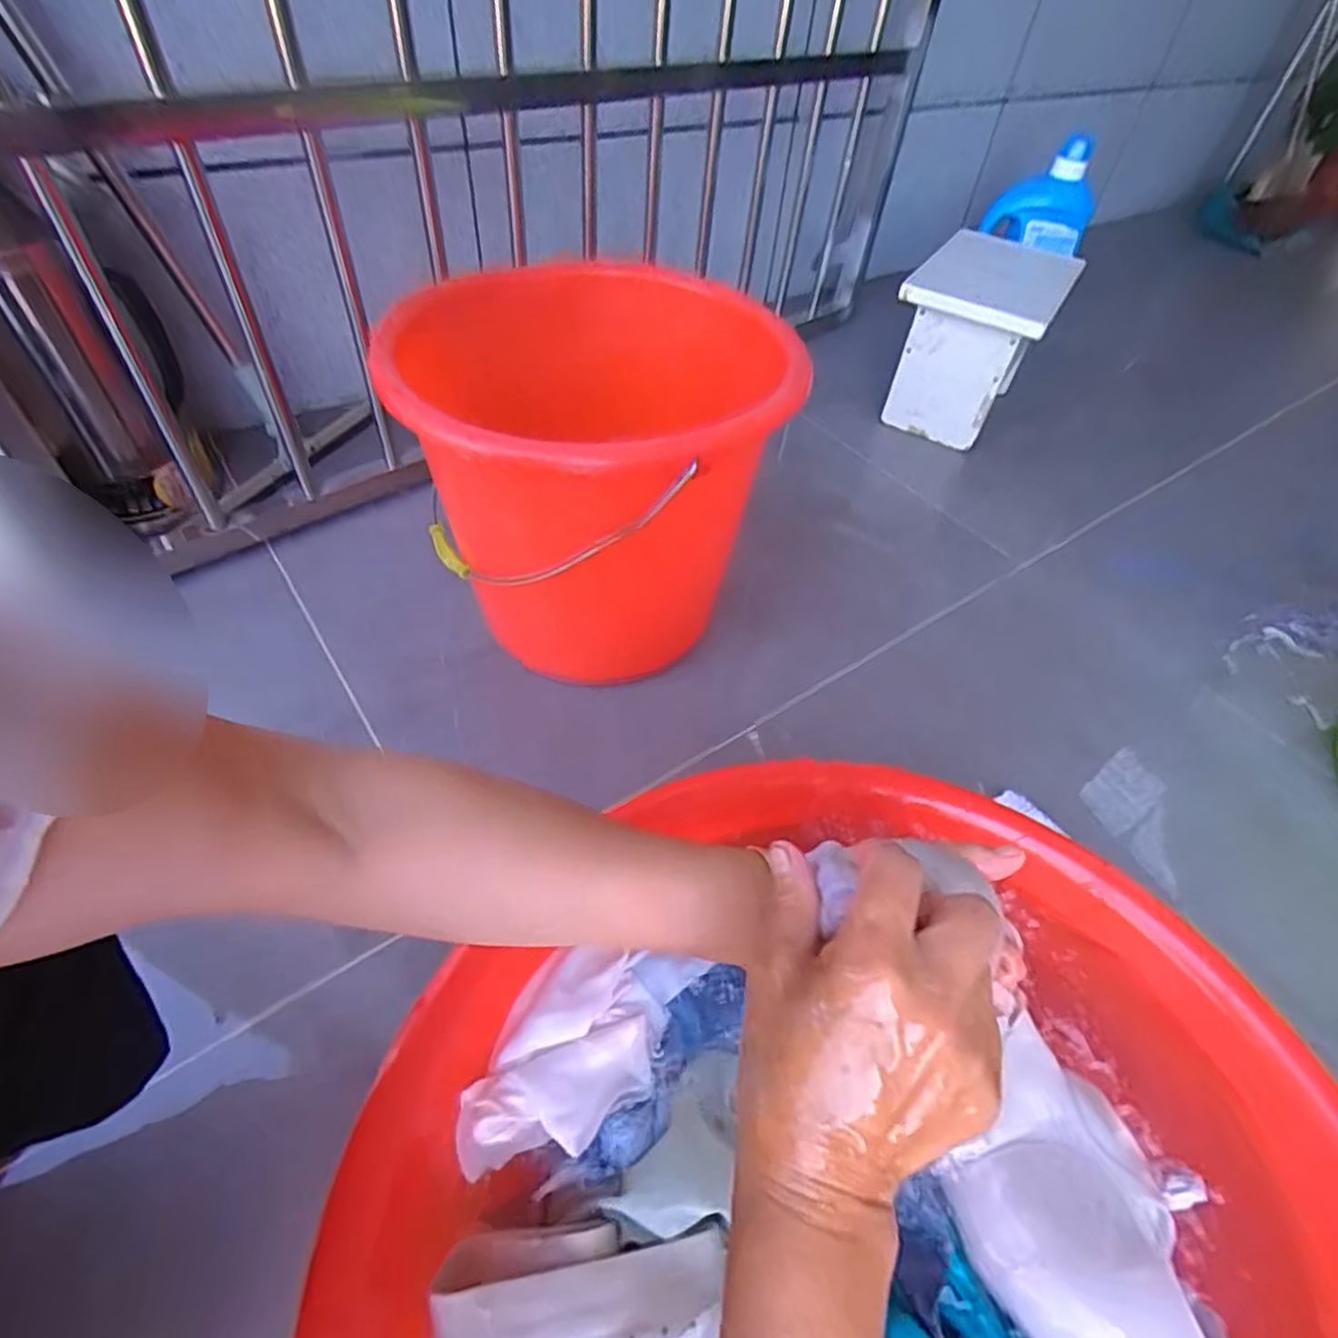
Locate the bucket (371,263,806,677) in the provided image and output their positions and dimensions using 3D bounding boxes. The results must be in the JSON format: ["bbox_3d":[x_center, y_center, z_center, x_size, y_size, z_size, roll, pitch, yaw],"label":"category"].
[{"bbox_3d":[-0.081,-0.194,0.676,0.340,0.286,0.339,3,52,-3],"label":"bucket"}]

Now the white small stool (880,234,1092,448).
[{"bbox_3d":[0.477,-0.520,1.099,0.184,0.200,0.282,29,55,17],"label":"white small stool"}]

